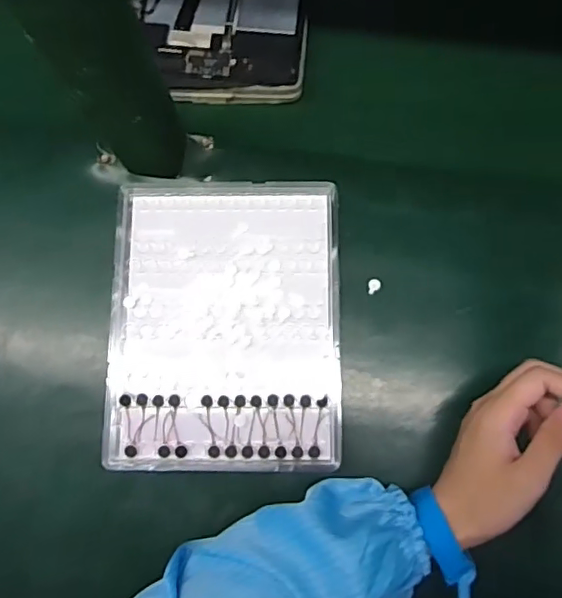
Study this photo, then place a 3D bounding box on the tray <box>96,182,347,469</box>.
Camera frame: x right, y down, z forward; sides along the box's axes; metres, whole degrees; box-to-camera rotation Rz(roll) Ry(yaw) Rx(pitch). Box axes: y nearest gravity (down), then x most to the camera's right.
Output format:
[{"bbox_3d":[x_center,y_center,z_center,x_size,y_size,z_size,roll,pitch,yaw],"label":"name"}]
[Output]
[{"bbox_3d":[-0.041,0.020,0.430,0.170,0.037,0.220,0,82,1],"label":"tray"}]

